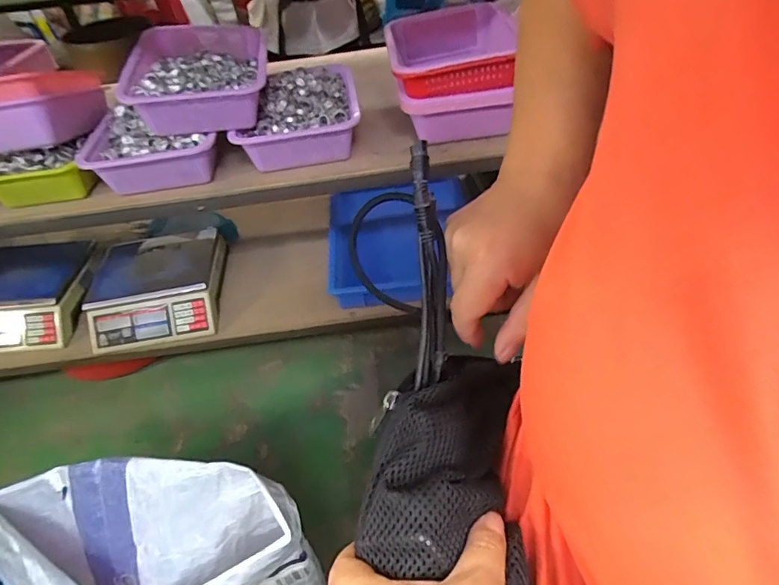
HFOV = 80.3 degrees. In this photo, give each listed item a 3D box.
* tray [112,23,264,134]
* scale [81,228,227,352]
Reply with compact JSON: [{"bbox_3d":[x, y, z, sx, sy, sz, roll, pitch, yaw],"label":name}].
[{"bbox_3d":[-0.321,-0.375,0.801,0.220,0.097,0.258,-11,46,-4],"label":"tray"},{"bbox_3d":[-0.559,-0.022,1.126,0.302,0.111,0.288,-10,46,-4],"label":"scale"}]

